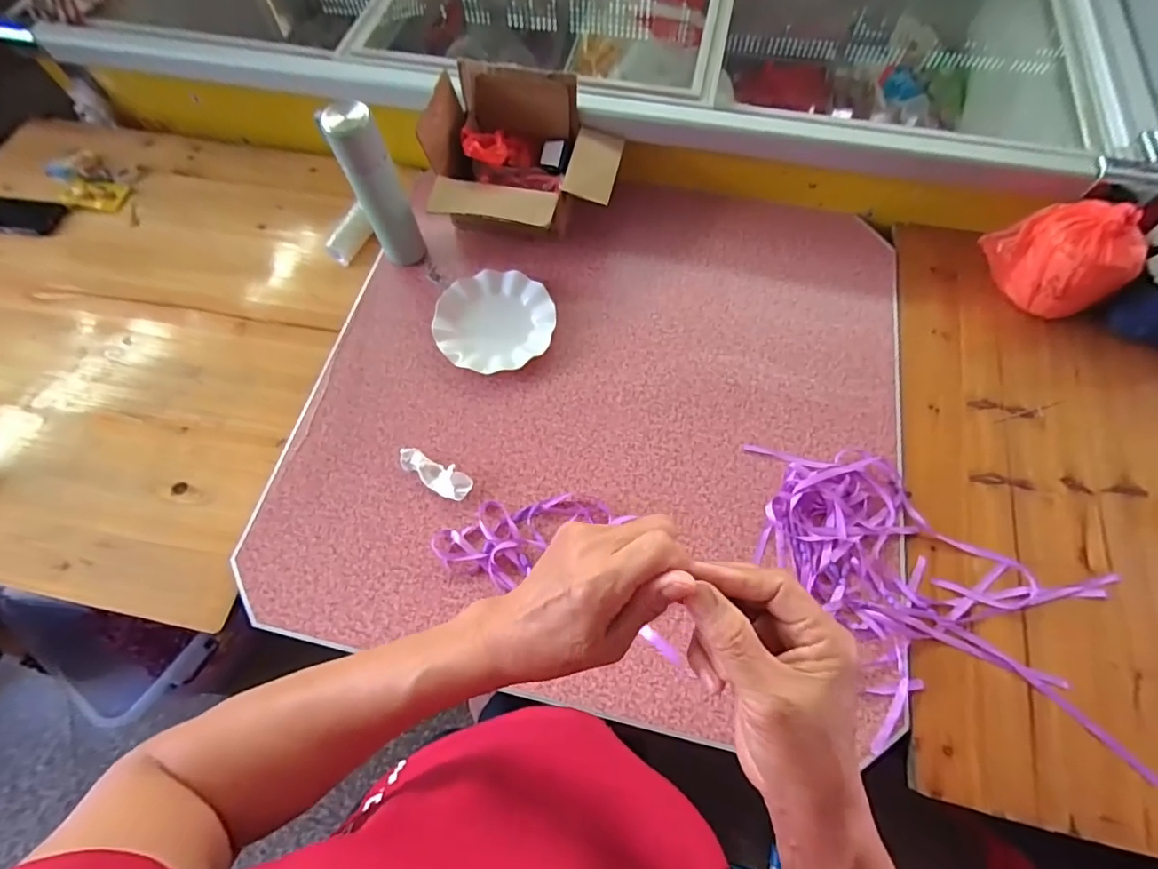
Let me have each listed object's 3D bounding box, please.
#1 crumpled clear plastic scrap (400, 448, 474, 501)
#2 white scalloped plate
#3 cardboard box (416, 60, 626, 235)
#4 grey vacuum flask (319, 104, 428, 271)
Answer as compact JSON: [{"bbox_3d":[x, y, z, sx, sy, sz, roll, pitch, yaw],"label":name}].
[{"bbox_3d":[-0.198,0.054,0.709,0.109,0.021,0.039,30,71,13],"label":"crumpled clear plastic scrap"},{"bbox_3d":[-0.132,-0.175,0.802,0.179,0.037,0.168,0,67,1],"label":"white scalloped plate"},{"bbox_3d":[-0.086,-0.413,0.800,0.276,0.170,0.224,9,68,5],"label":"cardboard box"},{"bbox_3d":[-0.286,-0.342,0.743,0.064,0.243,0.059,-23,69,-9],"label":"grey vacuum flask"}]

